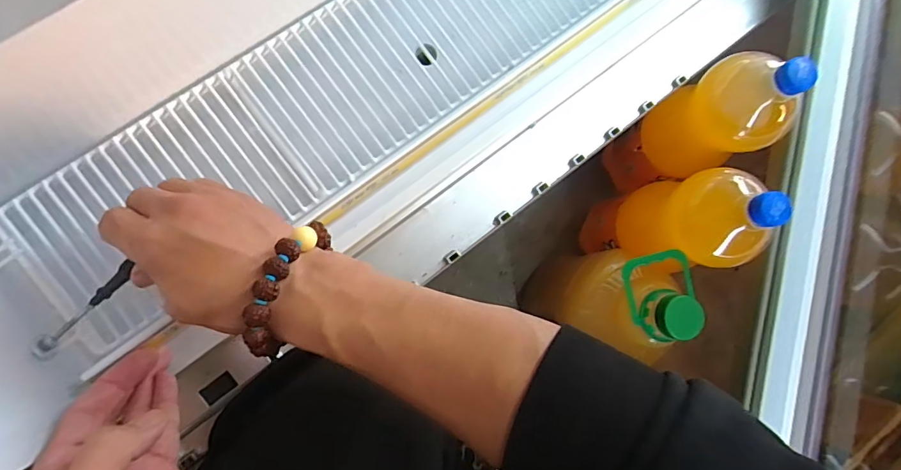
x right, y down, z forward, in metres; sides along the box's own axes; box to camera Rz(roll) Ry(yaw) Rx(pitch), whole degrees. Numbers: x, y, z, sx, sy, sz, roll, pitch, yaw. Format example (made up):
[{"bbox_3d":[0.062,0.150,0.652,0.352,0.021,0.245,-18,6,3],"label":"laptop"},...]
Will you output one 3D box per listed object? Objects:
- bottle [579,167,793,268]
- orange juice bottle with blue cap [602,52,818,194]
[{"bbox_3d":[0.241,-0.013,0.539,0.078,0.284,0.091,-4,87,-9],"label":"bottle"},{"bbox_3d":[0.268,-0.119,0.544,0.090,0.266,0.093,-24,91,-9],"label":"orange juice bottle with blue cap"}]

